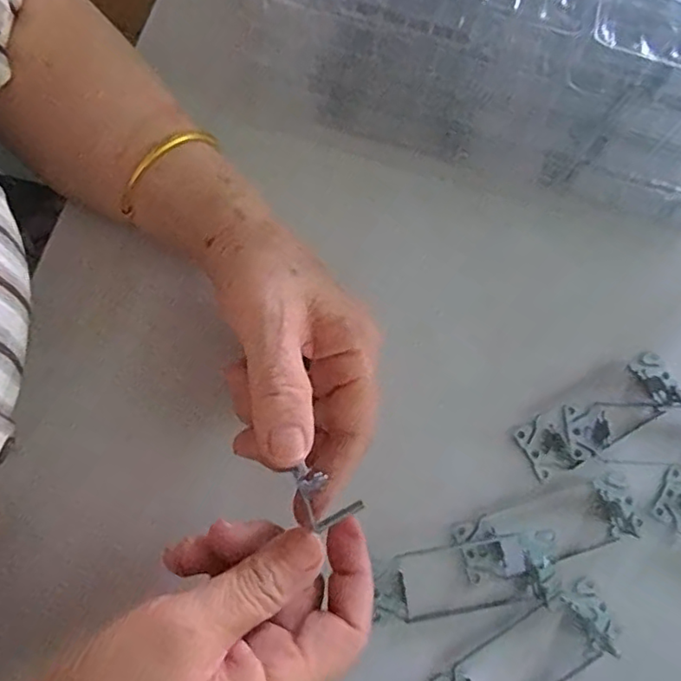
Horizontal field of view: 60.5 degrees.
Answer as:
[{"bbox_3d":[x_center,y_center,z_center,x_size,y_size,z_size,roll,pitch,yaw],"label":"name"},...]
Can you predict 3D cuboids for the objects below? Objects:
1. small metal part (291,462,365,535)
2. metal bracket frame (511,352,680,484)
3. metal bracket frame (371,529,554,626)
[{"bbox_3d":[-0.009,0.070,0.255,0.038,0.011,0.020,44,74,-24],"label":"small metal part"},{"bbox_3d":[0.151,0.043,0.337,0.100,0.013,0.034,-27,76,-10],"label":"metal bracket frame"},{"bbox_3d":[0.067,0.127,0.311,0.100,0.010,0.037,-7,73,-4],"label":"metal bracket frame"}]

